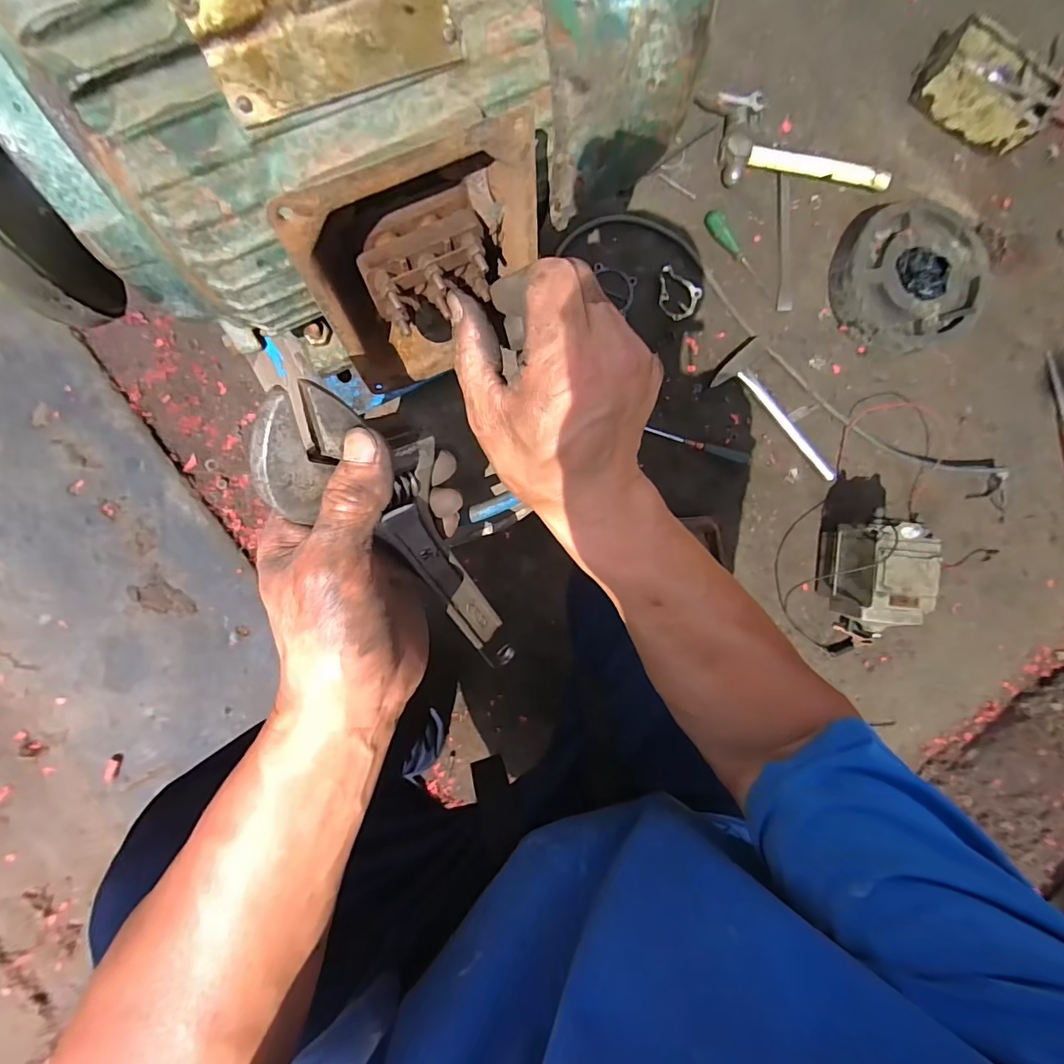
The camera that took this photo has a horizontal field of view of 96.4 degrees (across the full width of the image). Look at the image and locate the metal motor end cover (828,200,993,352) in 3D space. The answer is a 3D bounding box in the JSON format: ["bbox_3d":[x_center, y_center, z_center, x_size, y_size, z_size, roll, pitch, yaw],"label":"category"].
[{"bbox_3d":[0.654,-0.436,0.811,0.255,0.059,0.254,5,88,-8],"label":"metal motor end cover"}]

